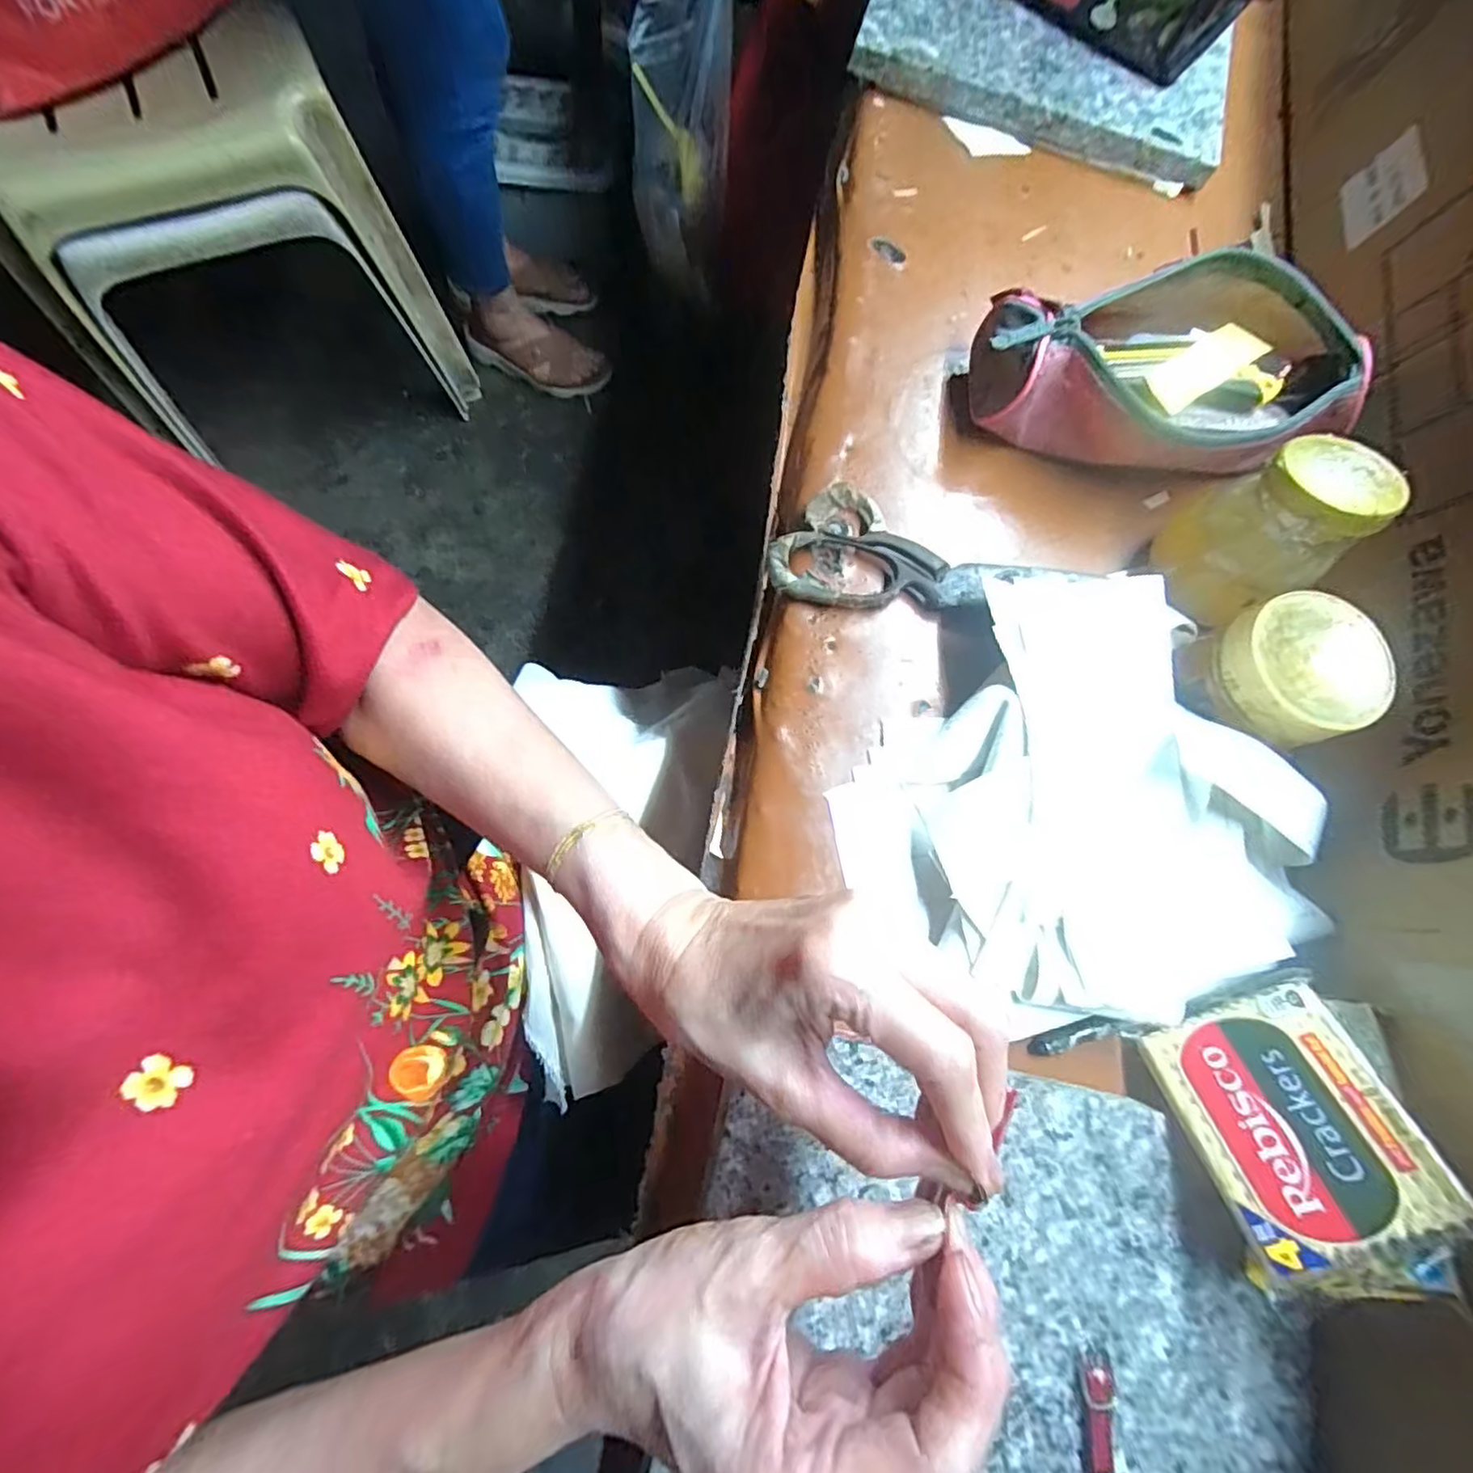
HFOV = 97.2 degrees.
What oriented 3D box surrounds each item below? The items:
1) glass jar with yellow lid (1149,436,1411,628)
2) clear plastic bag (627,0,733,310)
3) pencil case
[{"bbox_3d":[0.272,-0.108,0.333,0.057,0.091,0.069,-34,82,-13],"label":"glass jar with yellow lid"},{"bbox_3d":[-0.068,-0.736,0.809,0.132,0.445,0.140,-5,77,-6],"label":"clear plastic bag"},{"bbox_3d":[0.242,-0.210,0.371,0.198,0.058,0.099,11,76,-3],"label":"pencil case"}]

